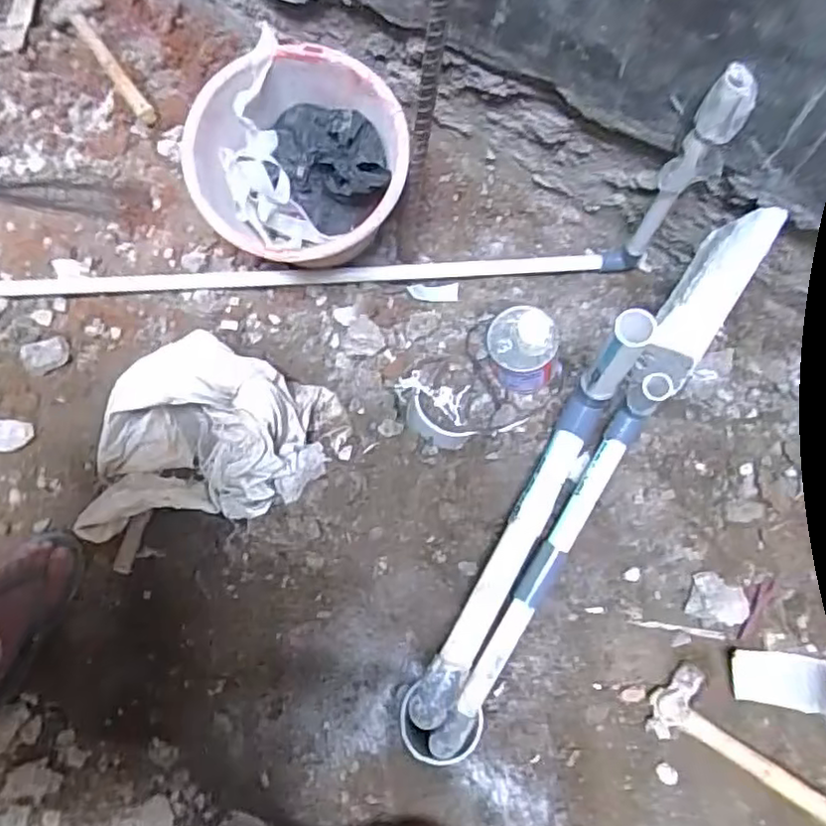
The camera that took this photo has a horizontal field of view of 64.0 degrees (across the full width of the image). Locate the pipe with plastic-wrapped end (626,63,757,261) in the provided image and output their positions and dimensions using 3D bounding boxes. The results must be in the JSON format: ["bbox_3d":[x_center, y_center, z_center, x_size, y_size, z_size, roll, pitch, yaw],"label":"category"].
[{"bbox_3d":[0.335,-0.287,0.815,0.041,0.343,0.047,-34,79,-5],"label":"pipe with plastic-wrapped end"}]

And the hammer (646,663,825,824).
[{"bbox_3d":[0.473,0.470,0.879,0.325,0.059,0.106,35,81,8],"label":"hammer"}]

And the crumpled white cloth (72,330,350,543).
[{"bbox_3d":[-0.270,0.060,0.912,0.265,0.154,0.300,20,79,6],"label":"crumpled white cloth"}]

